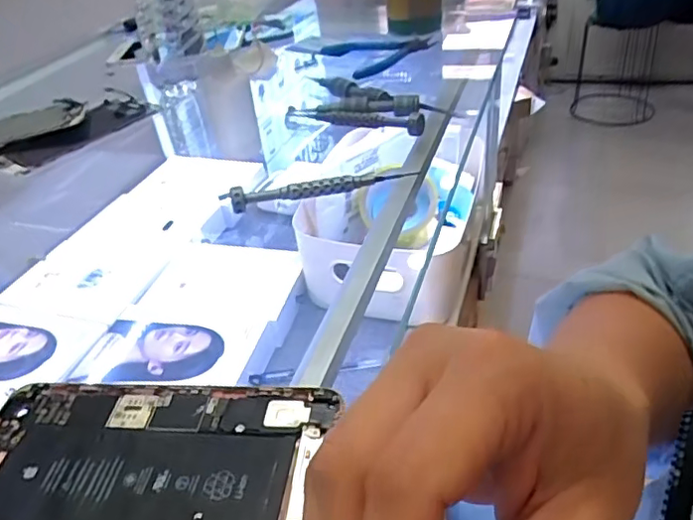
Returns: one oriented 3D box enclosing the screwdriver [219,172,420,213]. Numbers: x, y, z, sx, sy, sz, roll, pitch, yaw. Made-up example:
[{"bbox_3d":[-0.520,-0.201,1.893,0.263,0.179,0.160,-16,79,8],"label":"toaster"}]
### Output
[{"bbox_3d":[-0.017,-0.051,0.387,0.130,0.016,0.010,-14,37,-9],"label":"screwdriver"}]

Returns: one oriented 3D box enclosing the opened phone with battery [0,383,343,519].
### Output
[{"bbox_3d":[-0.086,0.082,0.233,0.150,0.007,0.077,-1,37,8],"label":"opened phone with battery"}]

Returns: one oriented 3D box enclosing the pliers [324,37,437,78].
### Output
[{"bbox_3d":[0.046,-0.232,0.632,0.120,0.015,0.108,-18,38,-15],"label":"pliers"}]

